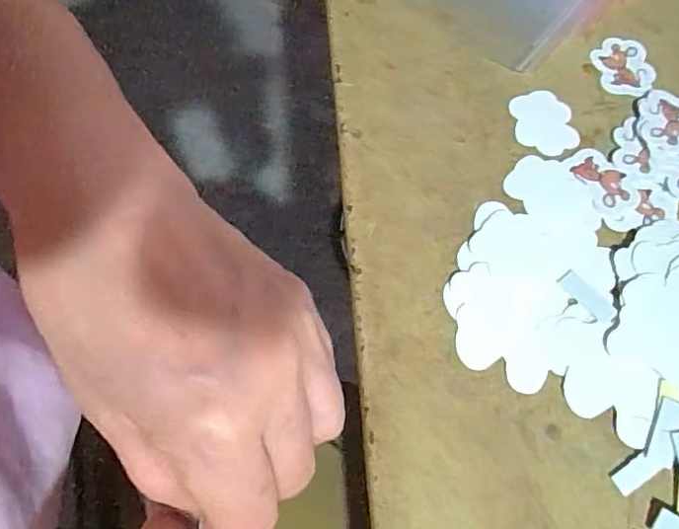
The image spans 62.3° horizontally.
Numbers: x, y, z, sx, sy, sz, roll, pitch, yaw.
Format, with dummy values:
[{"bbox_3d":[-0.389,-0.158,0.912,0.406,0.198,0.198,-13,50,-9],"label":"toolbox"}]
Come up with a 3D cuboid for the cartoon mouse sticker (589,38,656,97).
[{"bbox_3d":[0.164,-0.114,0.323,0.033,0.004,0.040,-7,67,-4],"label":"cartoon mouse sticker"}]

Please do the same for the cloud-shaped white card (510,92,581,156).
[{"bbox_3d":[0.111,-0.078,0.307,0.033,0.004,0.040,-7,67,-4],"label":"cloud-shaped white card"}]

